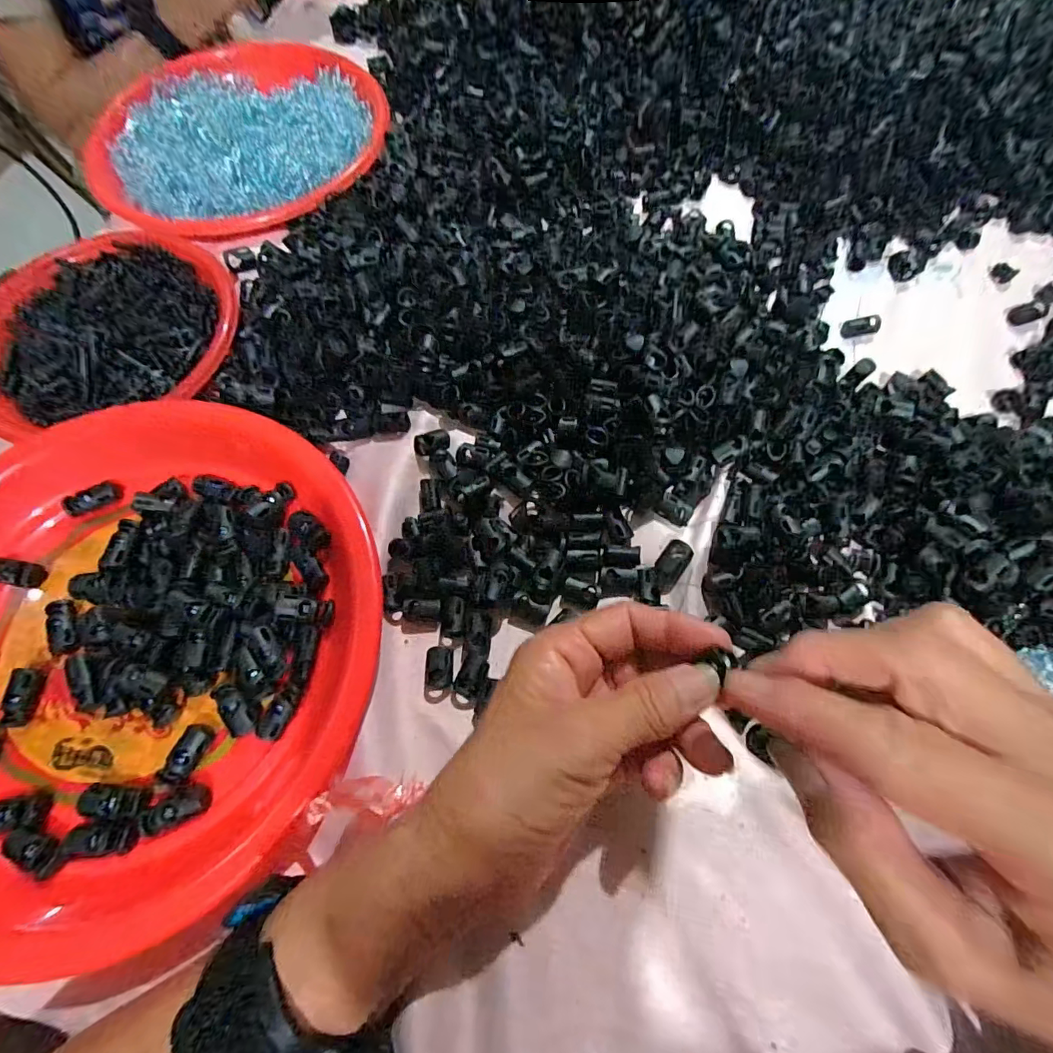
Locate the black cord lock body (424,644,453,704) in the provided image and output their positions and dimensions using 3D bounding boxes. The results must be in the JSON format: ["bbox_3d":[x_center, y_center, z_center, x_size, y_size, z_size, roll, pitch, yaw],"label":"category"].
[{"bbox_3d":[-0.045,0.075,0.245,0.014,0.009,0.028,1,69,3],"label":"black cord lock body"}]

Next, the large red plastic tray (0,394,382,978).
[{"bbox_3d":[-0.201,0.051,0.241,0.242,0.027,0.264,-38,72,-12],"label":"large red plastic tray"}]

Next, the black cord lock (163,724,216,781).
[{"bbox_3d":[-0.161,0.108,0.230,0.013,0.006,0.026,24,71,11],"label":"black cord lock"}]

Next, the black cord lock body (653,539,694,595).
[{"bbox_3d":[0.079,0.022,0.261,0.015,0.008,0.029,25,95,7],"label":"black cord lock body"}]

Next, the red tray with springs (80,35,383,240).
[{"bbox_3d":[-0.224,-0.312,0.375,0.219,0.033,0.230,-22,69,-6],"label":"red tray with springs"}]

